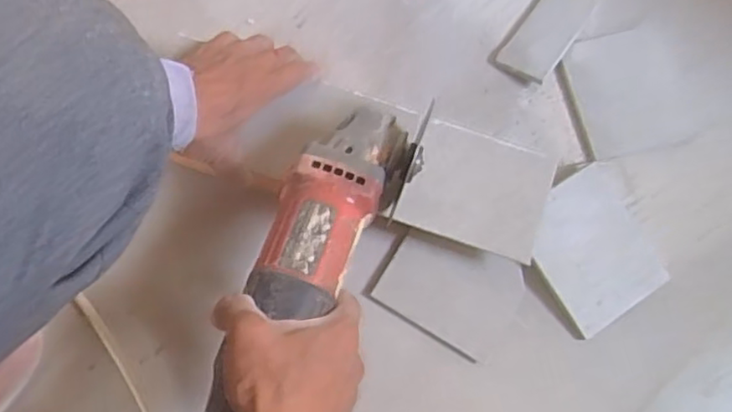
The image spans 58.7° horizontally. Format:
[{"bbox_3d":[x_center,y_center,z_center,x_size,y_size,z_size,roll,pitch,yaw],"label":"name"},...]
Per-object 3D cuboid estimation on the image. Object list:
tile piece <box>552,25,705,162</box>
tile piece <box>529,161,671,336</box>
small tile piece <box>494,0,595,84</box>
[{"bbox_3d":[0.252,-0.110,0.618,0.118,0.008,0.118,-13,73,-3],"label":"tile piece"},{"bbox_3d":[0.197,0.037,0.565,0.101,0.008,0.119,-32,87,-9],"label":"tile piece"},{"bbox_3d":[0.174,-0.167,0.634,0.053,0.011,0.103,34,76,10],"label":"small tile piece"}]

